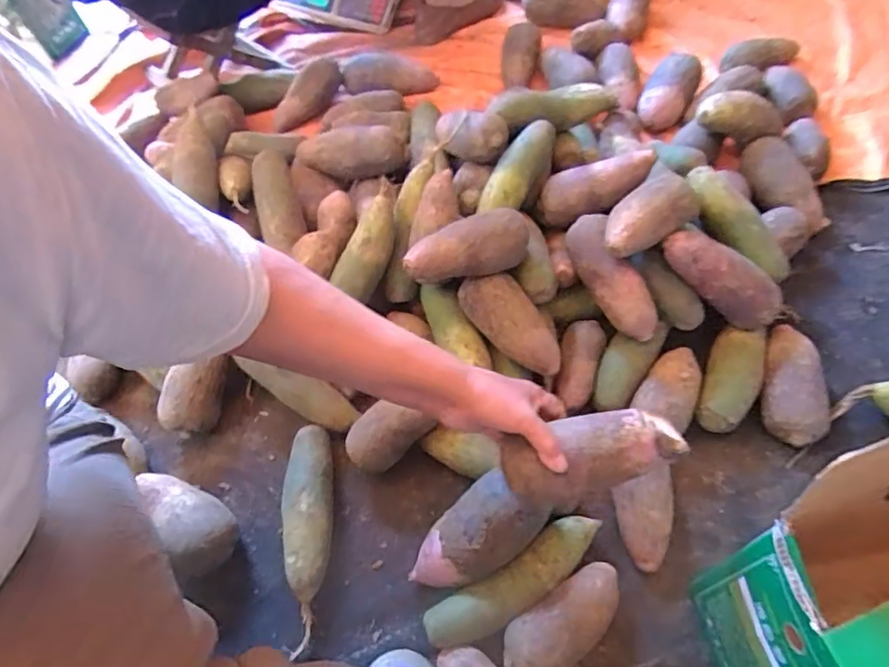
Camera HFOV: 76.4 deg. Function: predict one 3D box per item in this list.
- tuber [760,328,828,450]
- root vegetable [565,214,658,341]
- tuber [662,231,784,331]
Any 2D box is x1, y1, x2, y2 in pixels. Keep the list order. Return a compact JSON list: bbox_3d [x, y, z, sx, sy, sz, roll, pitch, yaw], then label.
[{"bbox_3d":[0.430,0.065,0.703,0.062,0.061,0.152,14,60,13],"label":"tuber"},{"bbox_3d":[0.212,-0.073,0.715,0.052,0.059,0.176,-27,78,-12],"label":"root vegetable"},{"bbox_3d":[0.346,-0.070,0.704,0.177,0.060,0.051,34,62,-11],"label":"tuber"}]

